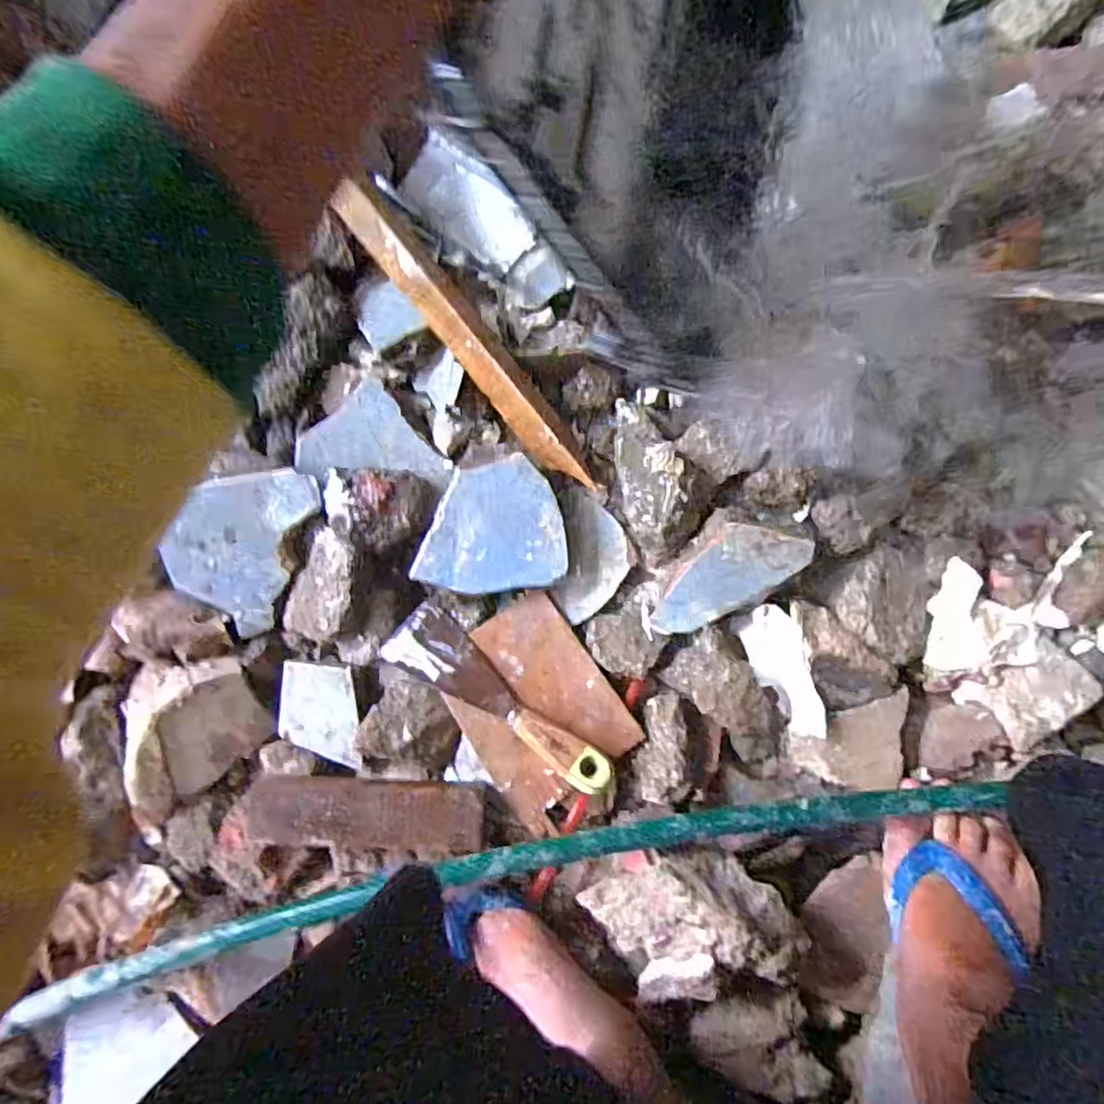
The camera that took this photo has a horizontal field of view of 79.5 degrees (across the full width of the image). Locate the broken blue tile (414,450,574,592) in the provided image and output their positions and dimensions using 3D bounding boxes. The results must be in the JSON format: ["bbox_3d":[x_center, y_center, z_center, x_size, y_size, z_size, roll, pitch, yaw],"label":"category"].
[{"bbox_3d":[-0.050,-0.019,0.528,0.116,0.007,0.101,-9,88,-4],"label":"broken blue tile"}]

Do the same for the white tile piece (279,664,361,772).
[{"bbox_3d":[-0.188,0.130,0.533,0.069,0.004,0.077,3,85,10],"label":"white tile piece"}]

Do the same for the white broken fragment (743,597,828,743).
[{"bbox_3d":[0.182,0.093,0.520,0.048,0.015,0.101,-23,74,44],"label":"white broken fragment"}]

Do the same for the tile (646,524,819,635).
[{"bbox_3d":[0.132,0.019,0.512,0.126,0.013,0.055,-34,85,14],"label":"tile"}]

